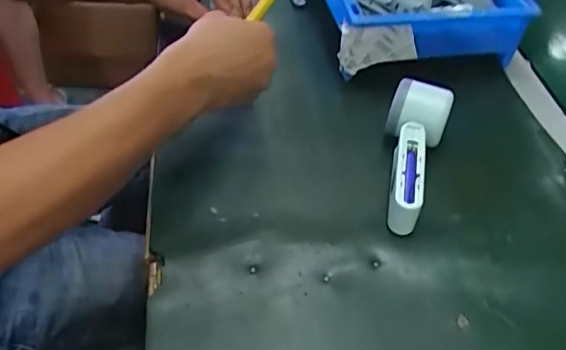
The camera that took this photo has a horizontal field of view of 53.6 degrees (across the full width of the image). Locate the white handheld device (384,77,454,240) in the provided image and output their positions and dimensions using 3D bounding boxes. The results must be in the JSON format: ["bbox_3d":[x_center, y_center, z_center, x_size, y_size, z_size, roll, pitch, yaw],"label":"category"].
[{"bbox_3d":[0.114,-0.021,0.521,0.053,0.051,0.158,19,47,11],"label":"white handheld device"}]

